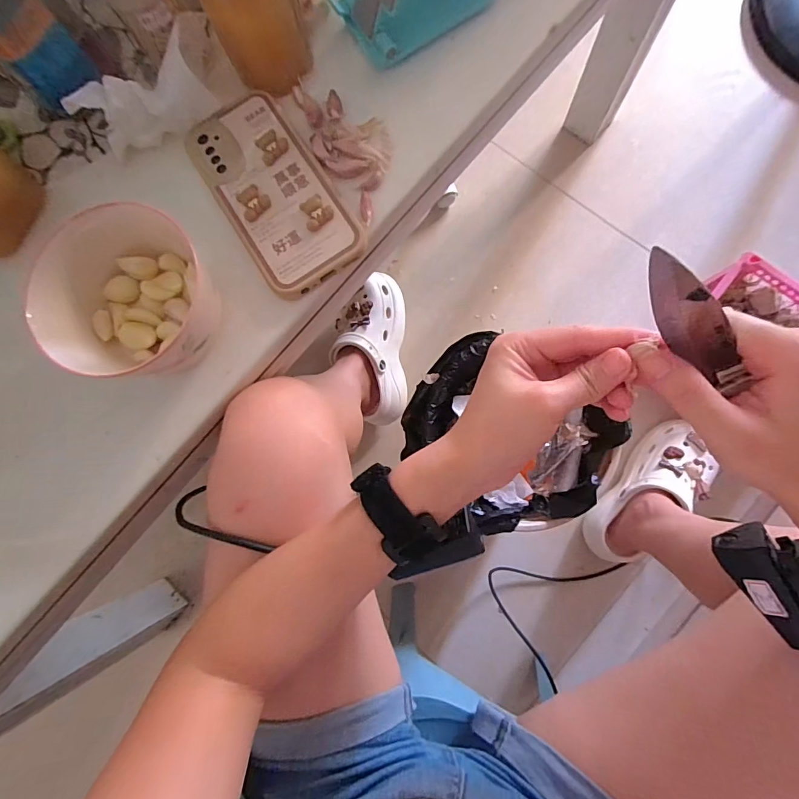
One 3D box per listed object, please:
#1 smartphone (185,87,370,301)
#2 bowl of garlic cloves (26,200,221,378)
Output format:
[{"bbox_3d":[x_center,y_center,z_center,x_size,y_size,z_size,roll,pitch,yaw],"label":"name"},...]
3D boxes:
[{"bbox_3d":[-0.095,-0.156,0.316,0.076,0.011,0.160,-32,81,0],"label":"smartphone"},{"bbox_3d":[-0.178,-0.067,0.290,0.103,0.059,0.104,-1,82,5],"label":"bowl of garlic cloves"}]

